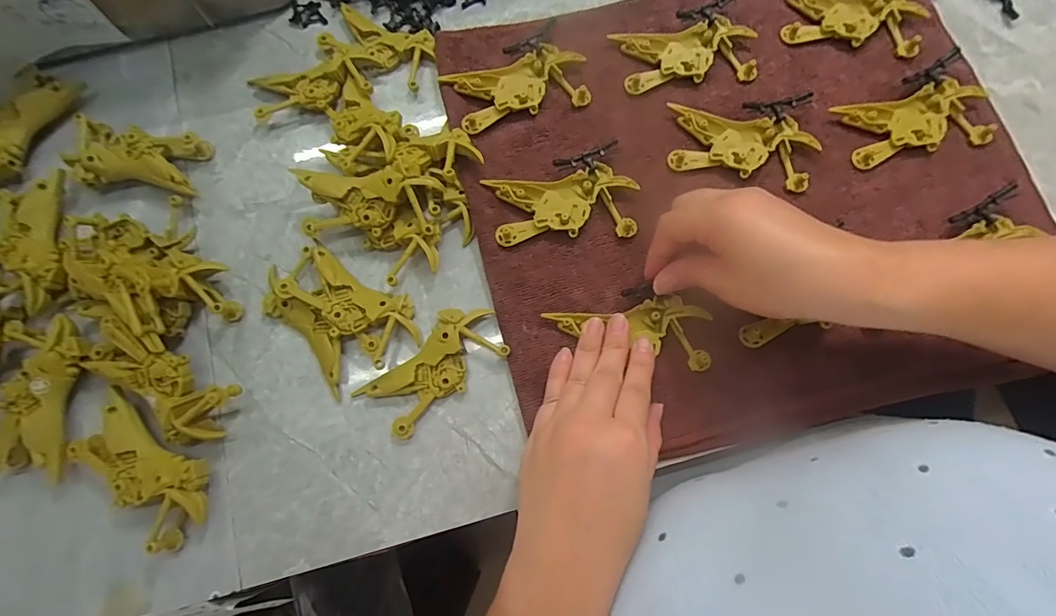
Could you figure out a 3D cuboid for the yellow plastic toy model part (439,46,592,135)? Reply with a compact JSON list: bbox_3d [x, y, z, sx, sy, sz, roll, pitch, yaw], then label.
[{"bbox_3d":[-0.007,-0.165,0.354,0.100,0.011,0.049,-17,77,-2],"label":"yellow plastic toy model part"}]

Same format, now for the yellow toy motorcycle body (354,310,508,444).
[{"bbox_3d":[-0.061,0.039,0.314,0.096,0.015,0.047,-38,79,-7],"label":"yellow toy motorcycle body"}]

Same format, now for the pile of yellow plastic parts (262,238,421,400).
[{"bbox_3d":[-0.131,-0.001,0.322,0.074,0.019,0.104,-43,79,-8],"label":"pile of yellow plastic parts"}]

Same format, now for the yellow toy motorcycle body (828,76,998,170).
[{"bbox_3d":[0.278,-0.133,0.339,0.100,0.014,0.047,-12,77,-1],"label":"yellow toy motorcycle body"}]

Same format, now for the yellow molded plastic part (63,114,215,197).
[{"bbox_3d":[-0.288,-0.109,0.348,0.091,0.022,0.049,8,77,4],"label":"yellow molded plastic part"}]

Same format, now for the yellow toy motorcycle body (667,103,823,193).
[{"bbox_3d":[0.154,-0.117,0.340,0.100,0.008,0.048,12,77,4],"label":"yellow toy motorcycle body"}]

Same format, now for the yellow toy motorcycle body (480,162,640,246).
[{"bbox_3d":[0.025,-0.073,0.333,0.100,0.009,0.050,-4,77,1],"label":"yellow toy motorcycle body"}]

